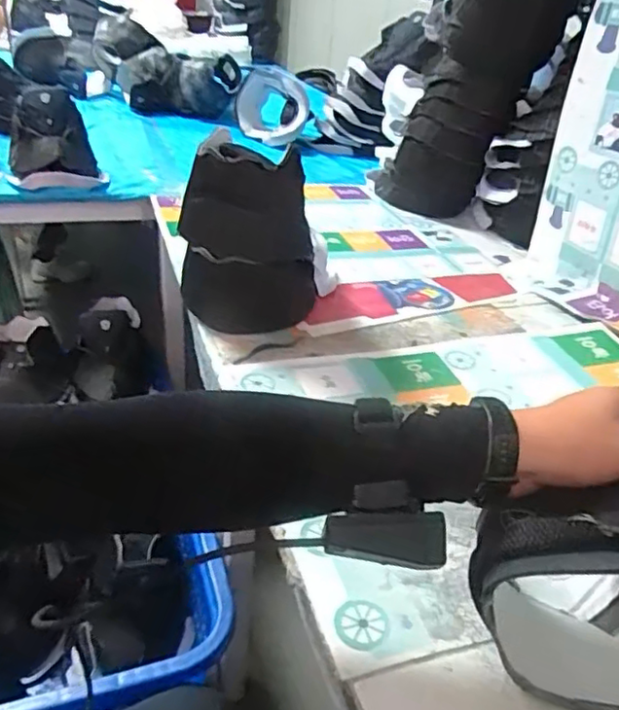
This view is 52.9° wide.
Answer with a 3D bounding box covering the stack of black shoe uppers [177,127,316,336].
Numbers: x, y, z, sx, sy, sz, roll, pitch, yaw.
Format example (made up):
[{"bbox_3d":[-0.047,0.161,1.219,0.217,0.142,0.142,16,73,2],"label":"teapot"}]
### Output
[{"bbox_3d":[-0.077,-0.139,0.767,0.164,0.213,0.082,7,32,1],"label":"stack of black shoe uppers"}]

